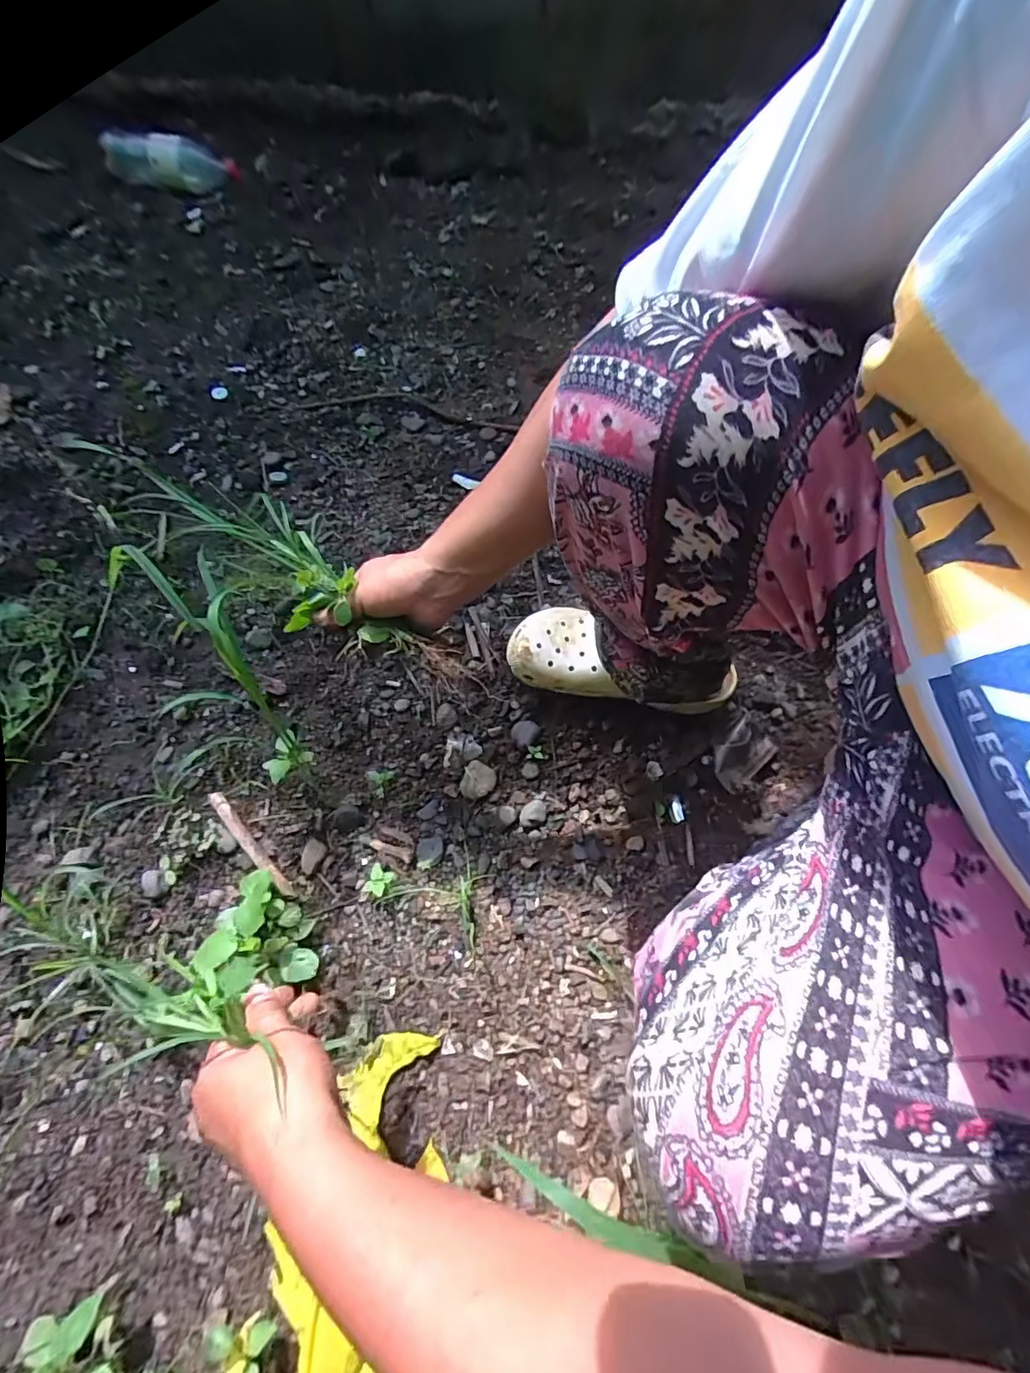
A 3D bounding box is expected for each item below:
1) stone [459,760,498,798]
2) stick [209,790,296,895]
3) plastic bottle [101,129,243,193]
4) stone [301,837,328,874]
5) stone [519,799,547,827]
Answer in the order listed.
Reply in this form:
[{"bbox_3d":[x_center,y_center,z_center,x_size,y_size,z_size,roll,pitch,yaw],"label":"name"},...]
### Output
[{"bbox_3d":[-0.042,0.108,0.611,0.039,0.014,0.041,0,65,0],"label":"stone"},{"bbox_3d":[-0.285,0.170,0.568,0.017,0.015,0.140,-40,71,-17],"label":"stick"},{"bbox_3d":[-0.735,-1.138,1.139,0.296,0.076,0.076,6,65,4],"label":"plastic bottle"},{"bbox_3d":[-0.221,0.184,0.575,0.023,0.004,0.034,26,68,12],"label":"stone"},{"bbox_3d":[0.020,0.141,0.595,0.031,0.010,0.026,-10,65,-4],"label":"stone"}]

